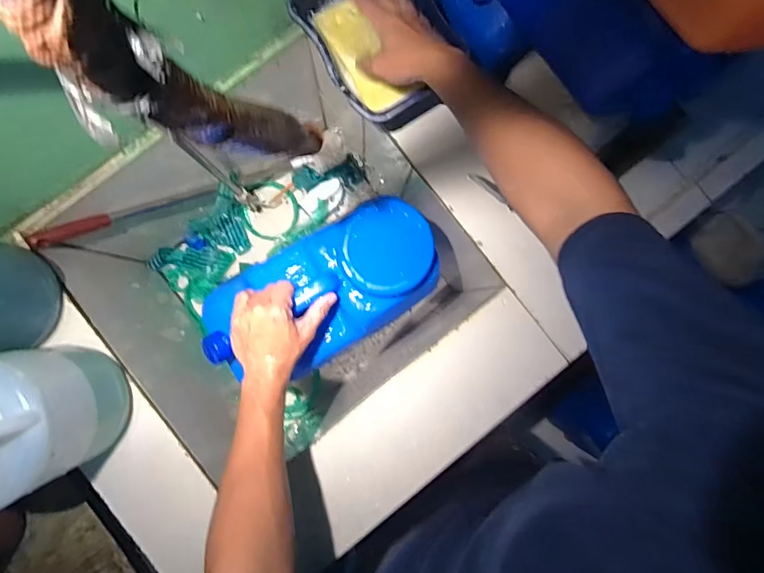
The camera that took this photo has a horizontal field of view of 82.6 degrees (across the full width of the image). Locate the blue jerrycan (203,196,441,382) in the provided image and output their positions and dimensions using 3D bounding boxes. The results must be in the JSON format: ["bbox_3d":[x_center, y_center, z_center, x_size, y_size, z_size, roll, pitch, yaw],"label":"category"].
[{"bbox_3d":[-0.089,0.013,0.585,0.332,0.093,0.162,-33,89,-4],"label":"blue jerrycan"}]

